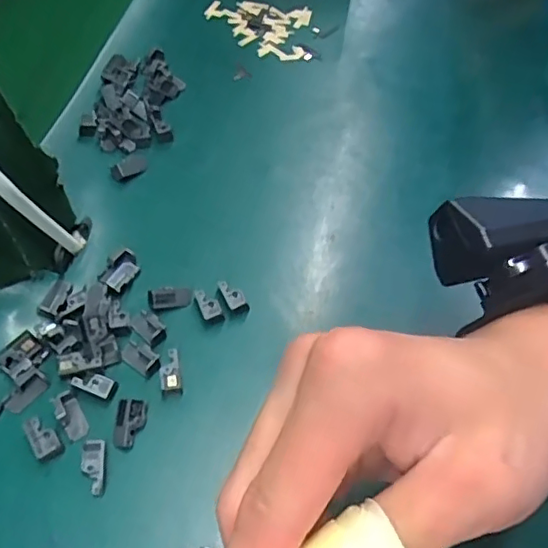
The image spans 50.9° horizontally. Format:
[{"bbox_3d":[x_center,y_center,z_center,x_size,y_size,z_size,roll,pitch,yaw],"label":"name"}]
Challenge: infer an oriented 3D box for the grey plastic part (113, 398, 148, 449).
[{"bbox_3d":[-0.068,0.070,0.270,0.014,0.007,0.022,3,55,-3],"label":"grey plastic part"}]

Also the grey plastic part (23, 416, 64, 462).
[{"bbox_3d":[-0.107,0.075,0.266,0.011,0.004,0.023,-29,63,-23],"label":"grey plastic part"}]

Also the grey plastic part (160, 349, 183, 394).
[{"bbox_3d":[-0.051,0.048,0.284,0.010,0.010,0.021,-7,56,-10],"label":"grey plastic part"}]

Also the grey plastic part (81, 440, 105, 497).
[{"bbox_3d":[-0.081,0.086,0.259,0.010,0.006,0.025,-3,56,-8],"label":"grey plastic part"}]

